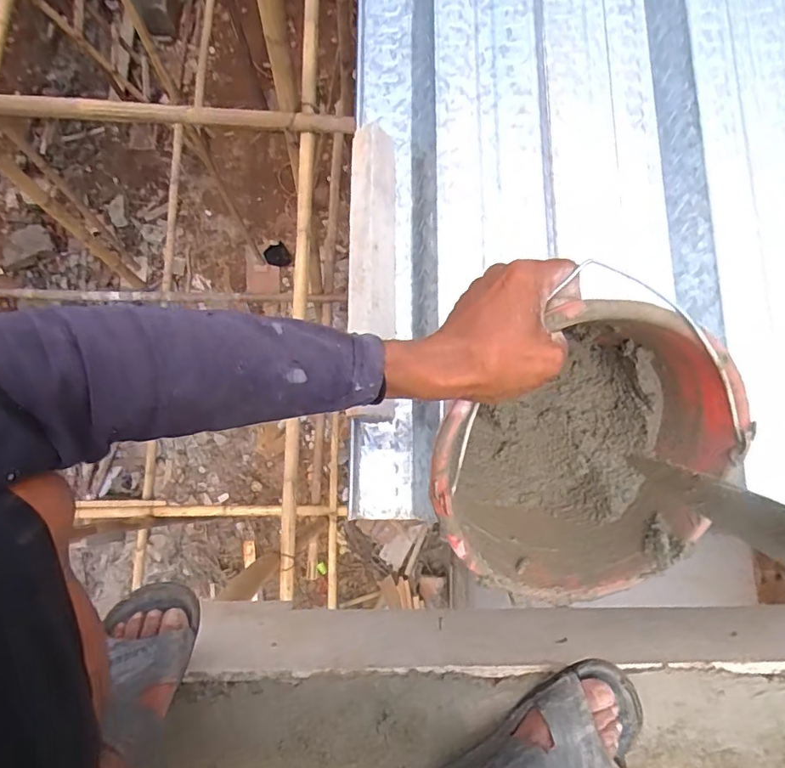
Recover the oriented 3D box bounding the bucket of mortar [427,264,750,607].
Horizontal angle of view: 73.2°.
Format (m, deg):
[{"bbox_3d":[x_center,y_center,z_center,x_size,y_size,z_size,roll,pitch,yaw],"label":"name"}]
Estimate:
[{"bbox_3d":[0.145,0.035,0.486,0.239,0.203,0.225,-40,112,9],"label":"bucket of mortar"}]

